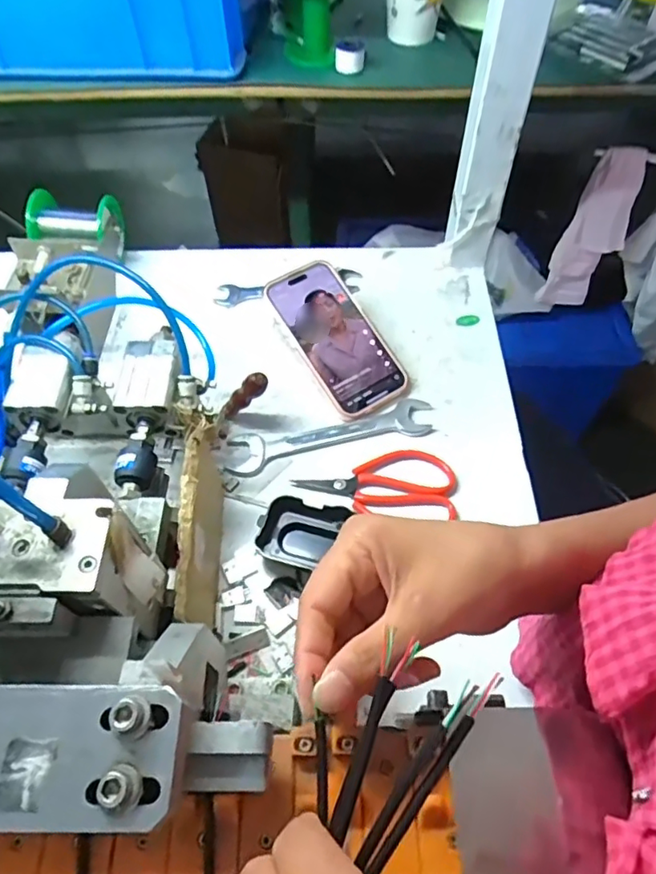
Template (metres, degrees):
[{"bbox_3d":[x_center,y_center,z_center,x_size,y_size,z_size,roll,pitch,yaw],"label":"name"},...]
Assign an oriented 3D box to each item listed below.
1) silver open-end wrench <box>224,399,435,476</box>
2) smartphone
[{"bbox_3d":[0.003,-0.002,0.484,0.176,0.008,0.037,-12,58,-7],"label":"silver open-end wrench"},{"bbox_3d":[0.006,-0.092,0.507,0.076,0.008,0.152,-31,80,-15],"label":"smartphone"}]

